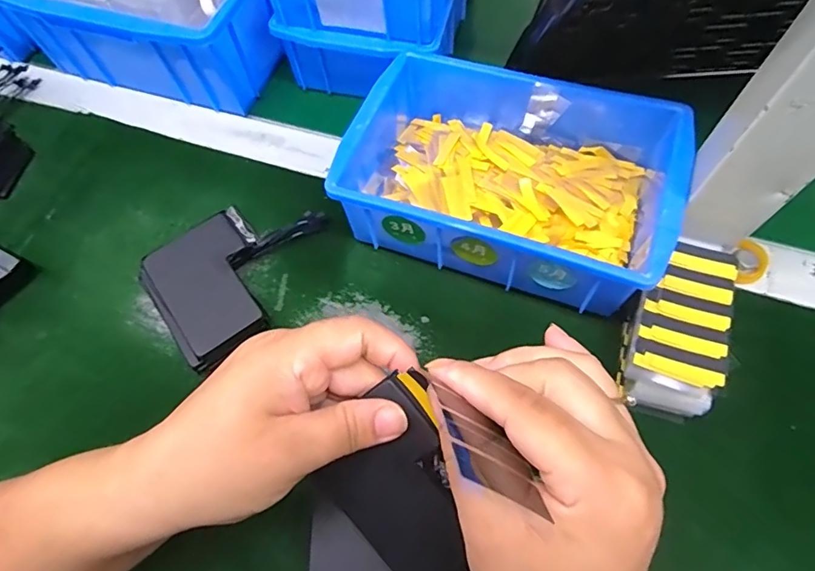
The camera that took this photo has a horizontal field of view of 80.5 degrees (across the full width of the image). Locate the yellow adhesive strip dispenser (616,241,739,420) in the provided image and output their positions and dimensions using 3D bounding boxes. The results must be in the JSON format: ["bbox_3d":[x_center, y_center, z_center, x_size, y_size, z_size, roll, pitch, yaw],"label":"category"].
[{"bbox_3d":[0.155,0.024,0.281,0.050,0.039,0.096,21,67,13],"label":"yellow adhesive strip dispenser"}]

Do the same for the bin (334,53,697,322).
[{"bbox_3d":[0.066,-0.074,0.321,0.198,0.068,0.140,19,67,12],"label":"bin"}]

